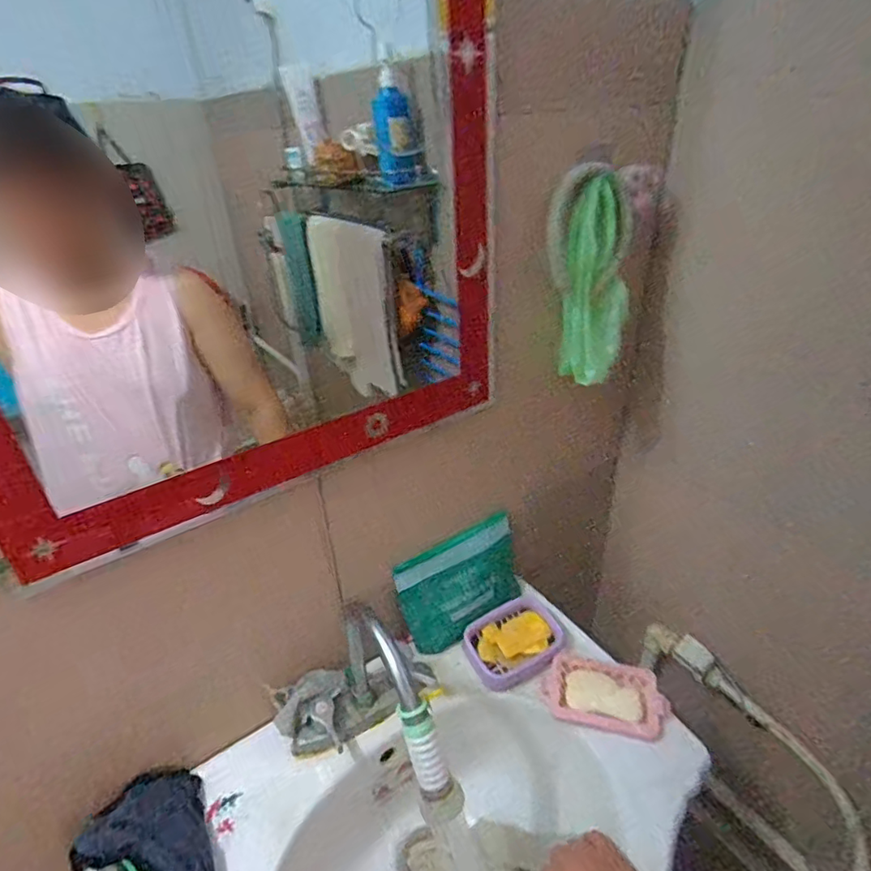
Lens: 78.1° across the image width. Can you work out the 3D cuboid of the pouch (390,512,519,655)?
[{"bbox_3d":[0.038,0.203,0.746,0.184,0.136,0.017,-27,15,-16],"label":"pouch"}]

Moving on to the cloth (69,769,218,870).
[{"bbox_3d":[-0.267,0.418,0.542,0.159,0.048,0.117,16,36,26],"label":"cloth"}]

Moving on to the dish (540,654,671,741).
[{"bbox_3d":[0.214,0.328,0.682,0.145,0.029,0.082,8,34,16],"label":"dish"}]

